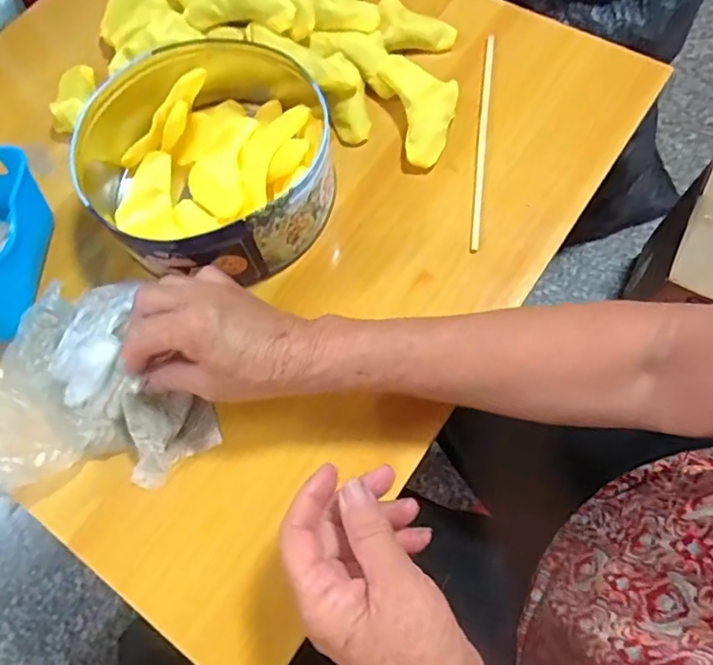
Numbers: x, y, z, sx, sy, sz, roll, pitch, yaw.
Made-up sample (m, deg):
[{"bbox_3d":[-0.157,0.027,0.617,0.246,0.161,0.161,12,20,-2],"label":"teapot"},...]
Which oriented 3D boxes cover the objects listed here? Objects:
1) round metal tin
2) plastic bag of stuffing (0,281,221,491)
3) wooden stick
[{"bbox_3d":[-0.113,-0.141,0.452,0.193,0.067,0.184,-3,65,7],"label":"round metal tin"},{"bbox_3d":[-0.184,0.028,0.392,0.153,0.071,0.142,-3,69,2],"label":"plastic bag of stuffing"},{"bbox_3d":[0.108,-0.168,0.483,0.009,0.006,0.220,5,67,10],"label":"wooden stick"}]

